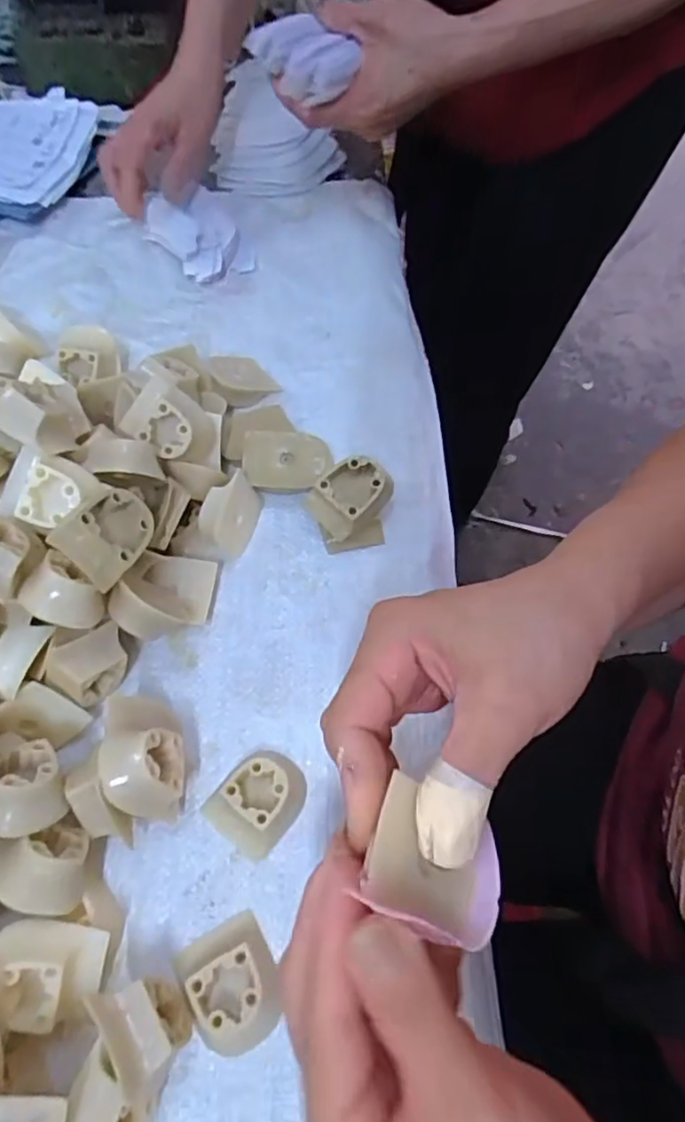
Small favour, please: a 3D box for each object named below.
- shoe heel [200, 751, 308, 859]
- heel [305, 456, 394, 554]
[{"bbox_3d":[-0.042,0.120,0.332,0.041,0.019,0.048,35,63,19],"label":"shoe heel"},{"bbox_3d":[0.006,-0.039,0.416,0.056,0.035,0.053,-10,58,-7],"label":"heel"}]

